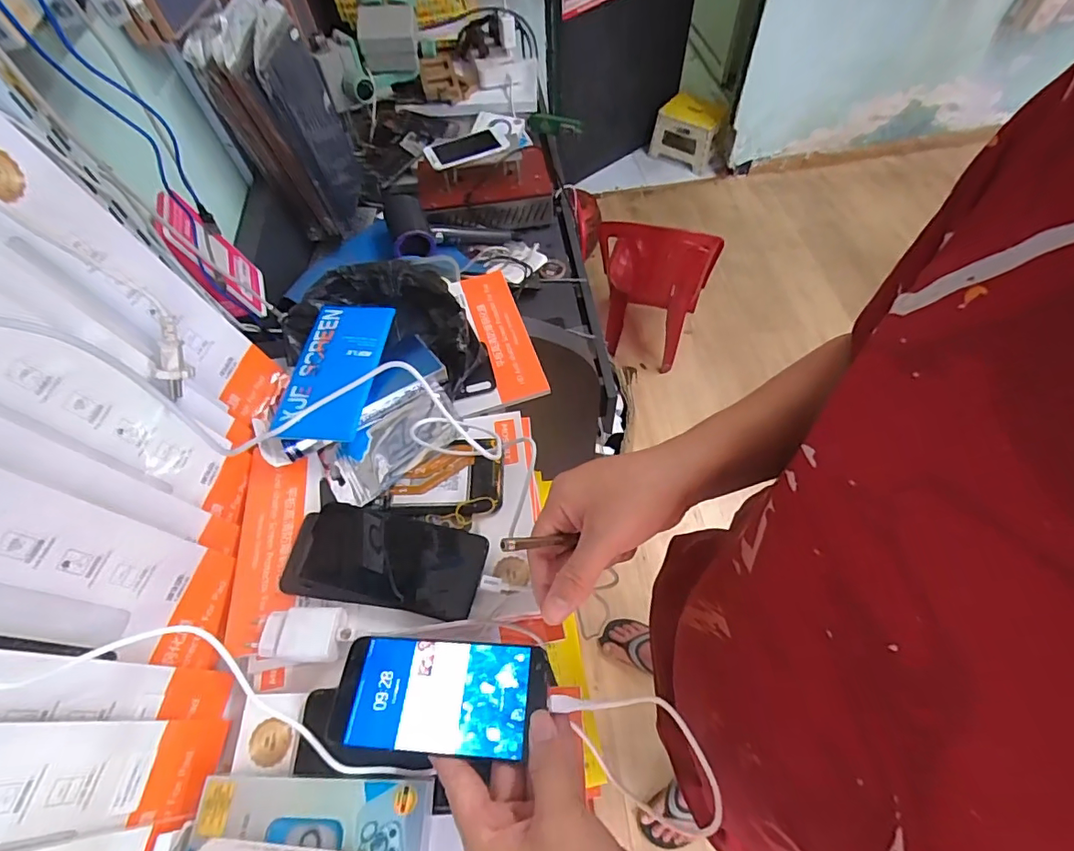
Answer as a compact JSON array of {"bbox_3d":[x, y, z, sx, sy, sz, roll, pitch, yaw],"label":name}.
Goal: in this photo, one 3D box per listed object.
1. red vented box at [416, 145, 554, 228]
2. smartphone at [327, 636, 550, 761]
[{"bbox_3d":[-0.102,-0.464,1.018,0.264,0.098,0.102,-10,59,-2],"label":"red vented box"},{"bbox_3d":[-0.068,0.188,0.359,0.147,0.013,0.070,-2,59,5],"label":"smartphone"}]

